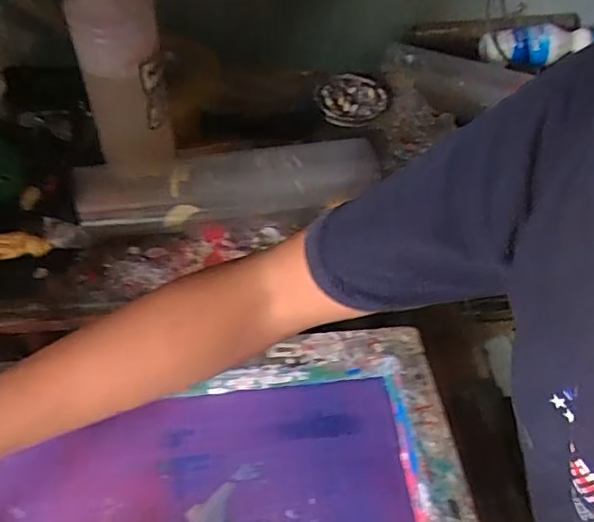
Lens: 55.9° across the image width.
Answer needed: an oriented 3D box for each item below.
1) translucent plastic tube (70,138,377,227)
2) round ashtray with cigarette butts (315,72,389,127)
[{"bbox_3d":[-0.072,-0.080,0.607,0.314,0.067,0.060,-8,53,-9],"label":"translucent plastic tube"},{"bbox_3d":[0.073,-0.223,0.765,0.093,0.017,0.101,1,52,-2],"label":"round ashtray with cigarette butts"}]

